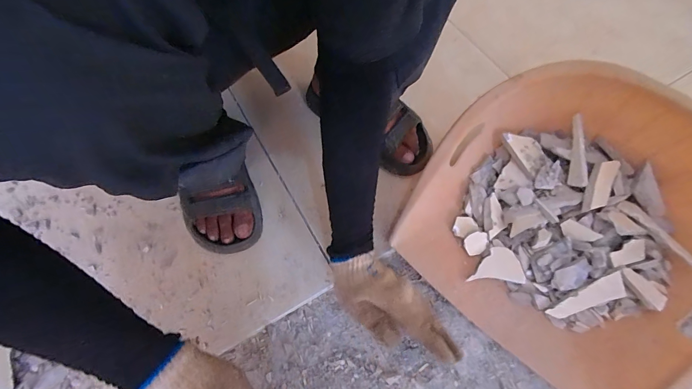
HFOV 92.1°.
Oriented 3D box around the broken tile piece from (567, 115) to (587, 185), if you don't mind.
[{"bbox_3d":[0.359,-0.071,0.515,0.021,0.016,0.121,9,65,4],"label":"broken tile piece"}]

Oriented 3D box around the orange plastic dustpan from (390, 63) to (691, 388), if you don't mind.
[{"bbox_3d":[0.330,0.034,0.473,0.425,0.149,0.390,39,70,17],"label":"orange plastic dustpan"}]

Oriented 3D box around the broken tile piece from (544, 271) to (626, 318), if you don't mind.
[{"bbox_3d":[0.340,0.147,0.469,0.112,0.008,0.030,-29,67,5],"label":"broken tile piece"}]

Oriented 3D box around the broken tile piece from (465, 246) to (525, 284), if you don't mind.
[{"bbox_3d":[0.226,0.106,0.505,0.076,0.016,0.049,5,65,2],"label":"broken tile piece"}]

